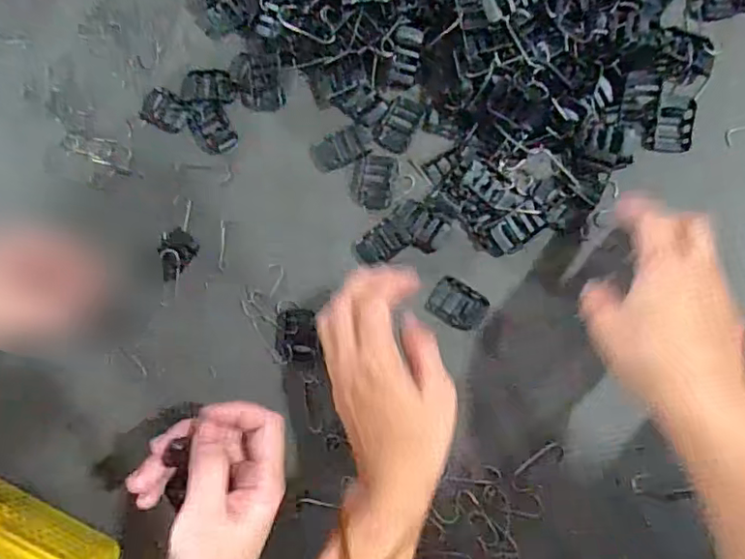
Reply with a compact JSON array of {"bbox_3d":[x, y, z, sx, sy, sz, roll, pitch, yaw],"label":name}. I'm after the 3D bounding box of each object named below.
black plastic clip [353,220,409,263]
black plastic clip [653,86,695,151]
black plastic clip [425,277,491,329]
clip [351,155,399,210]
[{"bbox_3d":[0.006,-0.025,0.423,0.038,0.004,0.026,-38,81,5],"label":"black plastic clip"},{"bbox_3d":[0.205,-0.108,0.398,0.026,0.014,0.041,3,86,9],"label":"black plastic clip"},{"bbox_3d":[0.060,0.017,0.412,0.039,0.004,0.029,32,91,10],"label":"black plastic clip"},{"bbox_3d":[0.001,-0.071,0.429,0.031,0.004,0.039,9,87,9],"label":"clip"}]

